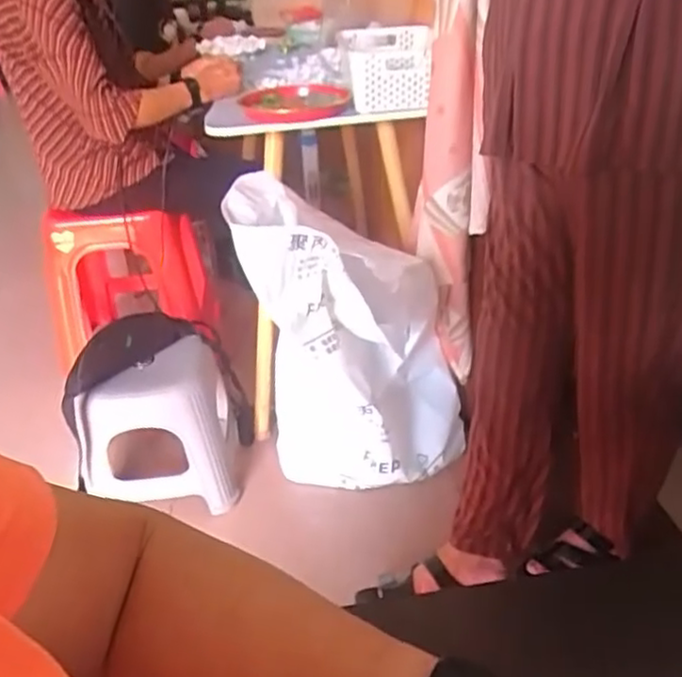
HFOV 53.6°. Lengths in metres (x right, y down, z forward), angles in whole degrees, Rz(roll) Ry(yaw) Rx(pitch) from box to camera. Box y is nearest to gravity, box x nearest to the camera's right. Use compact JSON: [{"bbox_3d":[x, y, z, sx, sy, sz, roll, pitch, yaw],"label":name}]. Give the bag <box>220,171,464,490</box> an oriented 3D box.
[{"bbox_3d":[0.039,-0.004,1.391,0.426,0.622,0.252,2,34,8],"label":"bag"}]

